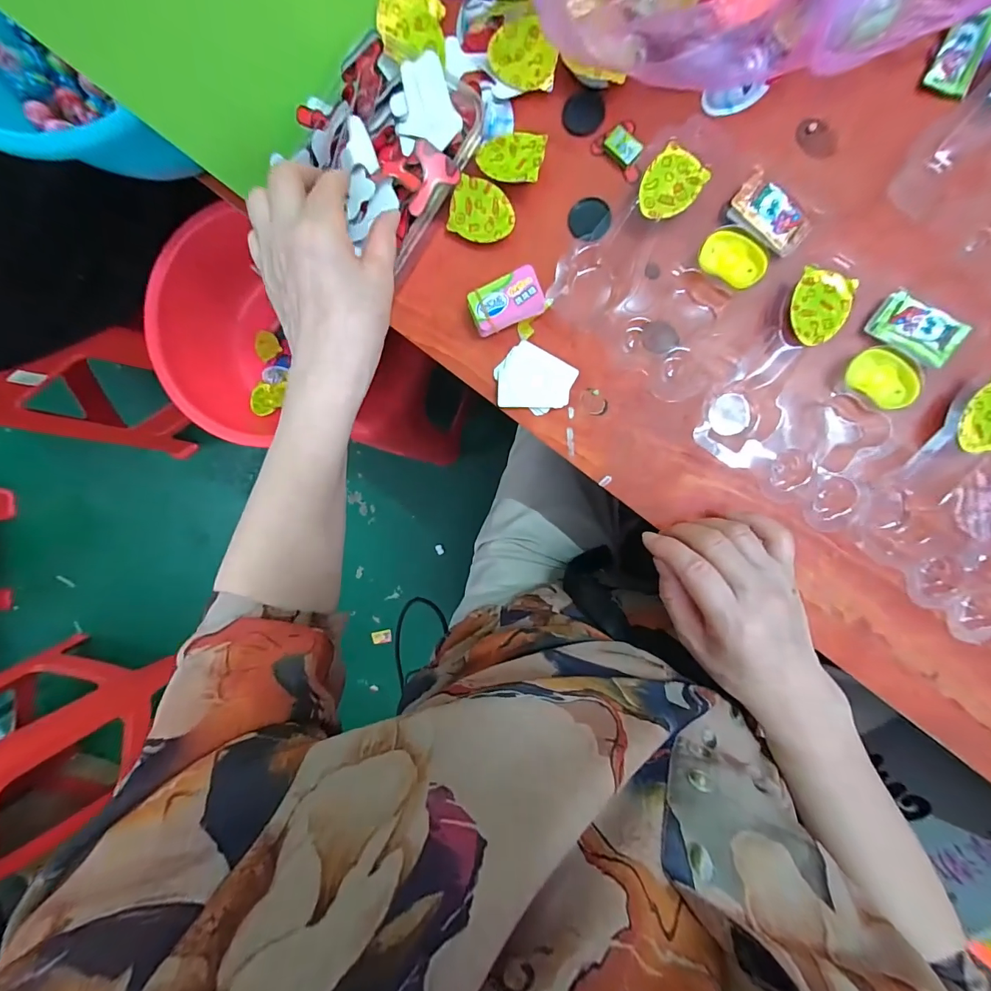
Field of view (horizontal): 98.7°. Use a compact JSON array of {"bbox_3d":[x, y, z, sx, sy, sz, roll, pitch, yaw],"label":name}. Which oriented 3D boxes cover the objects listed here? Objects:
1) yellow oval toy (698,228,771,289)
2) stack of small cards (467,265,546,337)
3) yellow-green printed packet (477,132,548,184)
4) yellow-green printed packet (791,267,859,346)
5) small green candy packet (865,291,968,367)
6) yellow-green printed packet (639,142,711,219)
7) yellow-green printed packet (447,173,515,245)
[{"bbox_3d":[0.175,-0.174,0.311,0.047,0.012,0.029,35,99,4],"label":"yellow oval toy"},{"bbox_3d":[0.009,-0.150,0.334,0.056,0.018,0.036,-21,91,9],"label":"stack of small cards"},{"bbox_3d":[0.011,-0.257,0.323,0.051,0.004,0.038,11,86,13],"label":"yellow-green printed packet"},{"bbox_3d":[0.227,-0.131,0.297,0.037,0.004,0.053,17,87,6],"label":"yellow-green printed packet"},{"bbox_3d":[0.296,-0.117,0.300,0.054,0.011,0.031,31,98,5],"label":"small green candy packet"},{"bbox_3d":[0.126,-0.225,0.310,0.038,0.012,0.049,38,99,4],"label":"yellow-green printed packet"},{"bbox_3d":[-0.010,-0.217,0.328,0.051,0.004,0.039,23,122,6],"label":"yellow-green printed packet"}]

